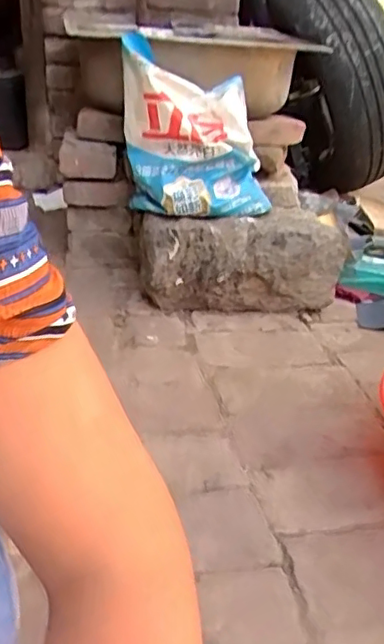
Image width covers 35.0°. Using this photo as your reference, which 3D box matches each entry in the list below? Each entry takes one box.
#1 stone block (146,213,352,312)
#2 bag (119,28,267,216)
[{"bbox_3d":[0.098,-0.112,1.214,0.407,0.196,0.129,0,27,-7],"label":"stone block"},{"bbox_3d":[0.005,-0.350,1.142,0.287,0.268,0.137,3,26,-1],"label":"bag"}]

